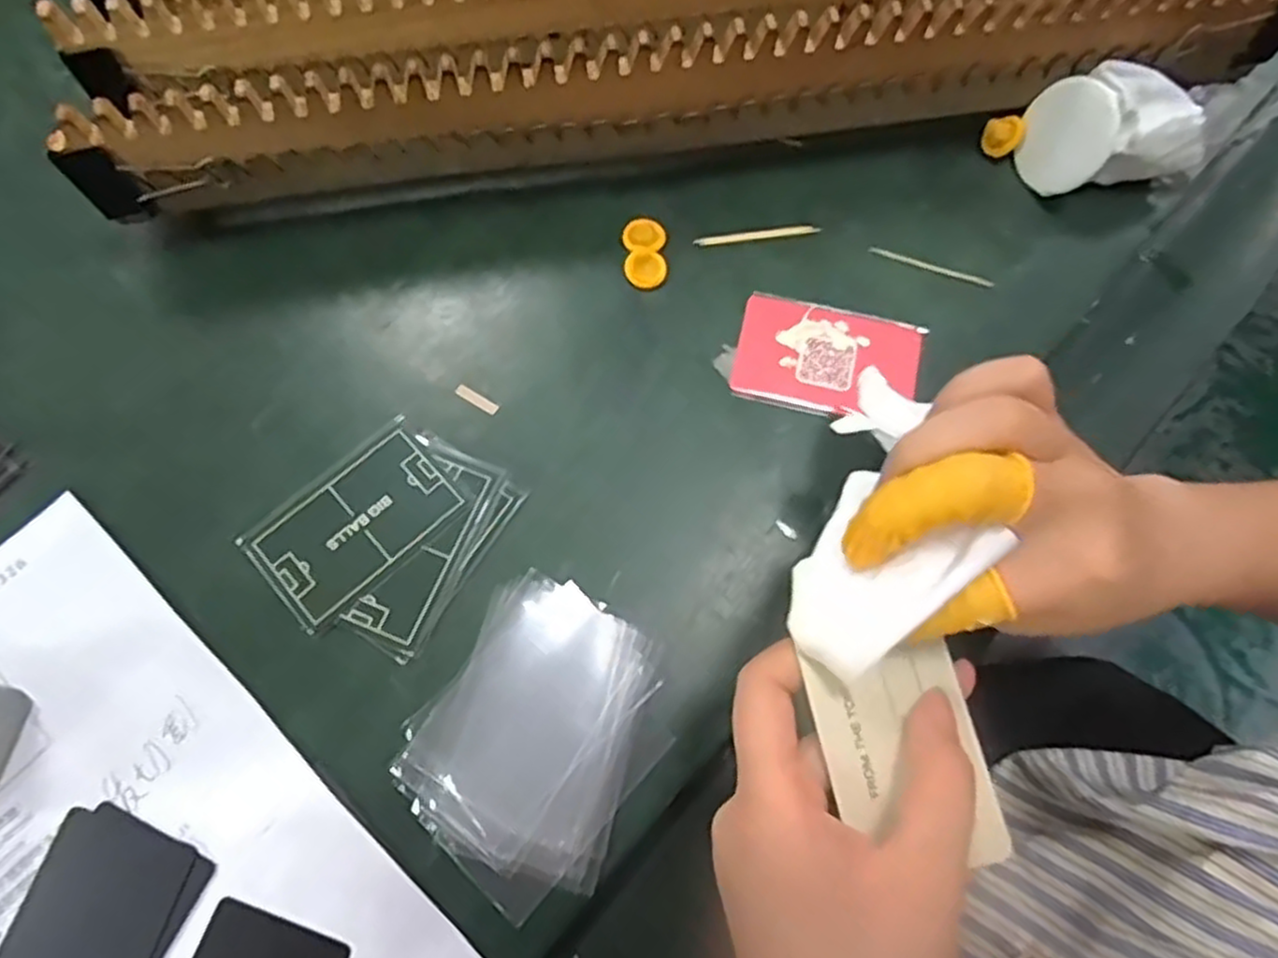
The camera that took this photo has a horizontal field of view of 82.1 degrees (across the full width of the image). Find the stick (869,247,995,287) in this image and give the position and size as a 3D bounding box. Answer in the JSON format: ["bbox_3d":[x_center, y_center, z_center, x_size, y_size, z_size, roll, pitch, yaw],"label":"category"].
[{"bbox_3d":[0.148,-0.107,0.369,0.063,0.004,0.004,19,72,5],"label":"stick"}]

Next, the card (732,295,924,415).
[{"bbox_3d":[0.092,-0.059,0.353,0.086,0.004,0.053,13,72,3],"label":"card"}]

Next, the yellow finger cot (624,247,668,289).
[{"bbox_3d":[0.003,-0.105,0.366,0.020,0.004,0.021,0,71,-1],"label":"yellow finger cot"}]

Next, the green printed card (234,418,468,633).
[{"bbox_3d":[-0.125,0.018,0.319,0.084,0.004,0.055,-42,77,-14],"label":"green printed card"}]

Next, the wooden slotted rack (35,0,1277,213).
[{"bbox_3d":[0.024,-0.249,0.377,0.575,0.078,0.186,-8,72,-4],"label":"wooden slotted rack"}]

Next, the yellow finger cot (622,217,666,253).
[{"bbox_3d":[0.003,-0.124,0.371,0.021,0.004,0.020,0,71,-1],"label":"yellow finger cot"}]

